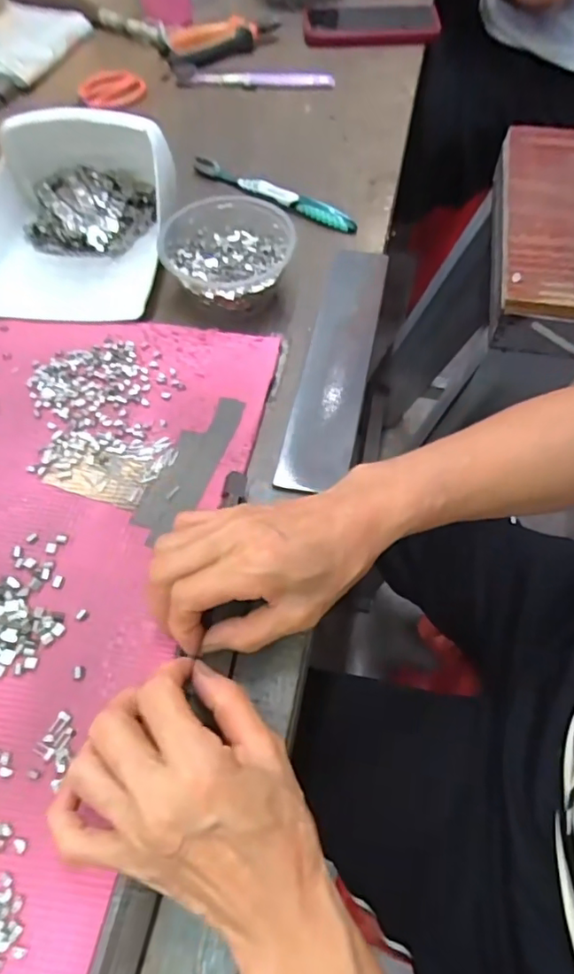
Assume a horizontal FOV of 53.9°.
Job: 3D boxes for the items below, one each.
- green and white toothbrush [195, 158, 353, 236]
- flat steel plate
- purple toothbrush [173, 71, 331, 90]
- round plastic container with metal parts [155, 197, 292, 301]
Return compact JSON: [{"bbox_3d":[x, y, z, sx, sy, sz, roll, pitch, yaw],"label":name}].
[{"bbox_3d":[-0.014,-0.283,0.545,0.180,0.018,0.009,29,64,15],"label":"green and white toothbrush"},{"bbox_3d":[0.041,-0.104,0.445,0.050,0.007,0.244,8,61,12],"label":"flat steel plate"},{"bbox_3d":[-0.037,-0.481,0.665,0.182,0.016,0.015,0,60,2],"label":"purple toothbrush"},{"bbox_3d":[-0.048,-0.187,0.467,0.106,0.047,0.096,-5,61,-3],"label":"round plastic container with metal parts"}]

